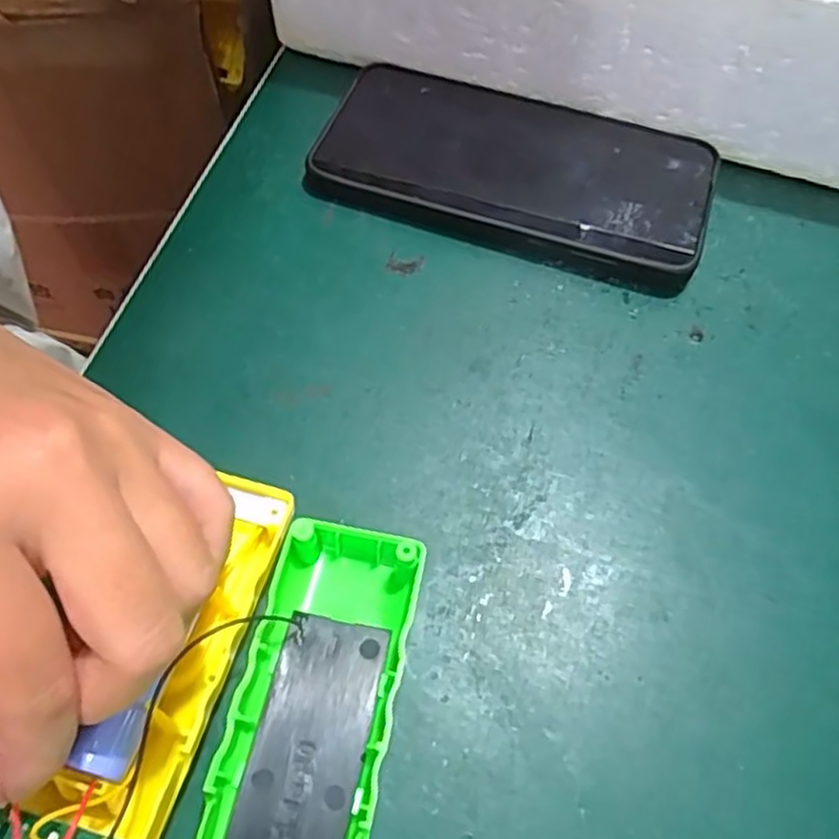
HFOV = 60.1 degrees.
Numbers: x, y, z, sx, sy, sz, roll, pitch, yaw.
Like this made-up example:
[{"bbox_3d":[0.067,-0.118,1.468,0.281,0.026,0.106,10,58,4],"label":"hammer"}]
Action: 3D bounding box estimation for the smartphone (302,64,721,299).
[{"bbox_3d":[0.041,-0.108,0.314,0.163,0.013,0.081,18,62,8],"label":"smartphone"}]

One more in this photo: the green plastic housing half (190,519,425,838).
[{"bbox_3d":[-0.037,0.106,0.187,0.049,0.027,0.164,9,61,3],"label":"green plastic housing half"}]

